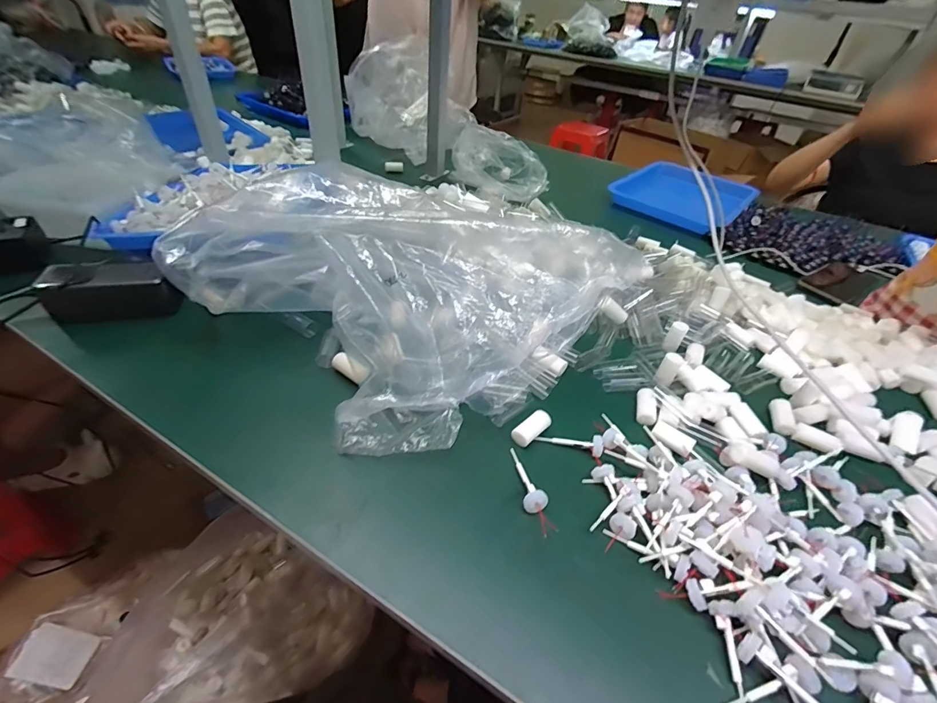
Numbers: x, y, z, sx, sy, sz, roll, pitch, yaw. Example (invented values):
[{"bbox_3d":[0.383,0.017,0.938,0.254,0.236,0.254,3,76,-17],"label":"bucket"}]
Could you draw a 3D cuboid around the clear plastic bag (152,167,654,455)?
[{"bbox_3d":[-0.086,-0.064,0.465,0.397,0.148,0.282,30,47,24],"label":"clear plastic bag"}]

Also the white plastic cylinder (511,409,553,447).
[{"bbox_3d":[0.066,0.079,0.427,0.043,0.015,0.022,-29,53,-33],"label":"white plastic cylinder"}]

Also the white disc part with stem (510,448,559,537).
[{"bbox_3d":[0.053,0.123,0.375,0.020,0.019,0.087,-9,44,-17],"label":"white disc part with stem"}]

